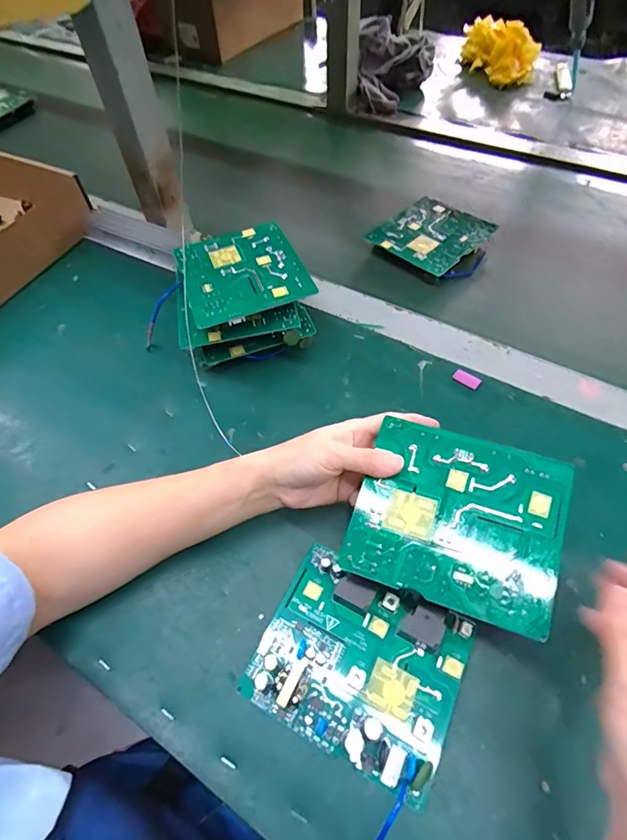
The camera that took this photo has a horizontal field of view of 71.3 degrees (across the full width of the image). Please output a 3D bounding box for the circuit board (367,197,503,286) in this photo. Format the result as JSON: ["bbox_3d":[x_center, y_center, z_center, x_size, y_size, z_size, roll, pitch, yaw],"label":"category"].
[{"bbox_3d":[0.150,-0.226,0.548,0.127,0.025,0.121,-38,62,-21],"label":"circuit board"}]

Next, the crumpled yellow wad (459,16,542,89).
[{"bbox_3d":[0.344,-0.702,0.830,0.081,0.072,0.159,-24,58,-12],"label":"crumpled yellow wad"}]

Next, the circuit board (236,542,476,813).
[{"bbox_3d":[0.031,0.160,0.293,0.129,0.023,0.107,22,60,17],"label":"circuit board"}]

